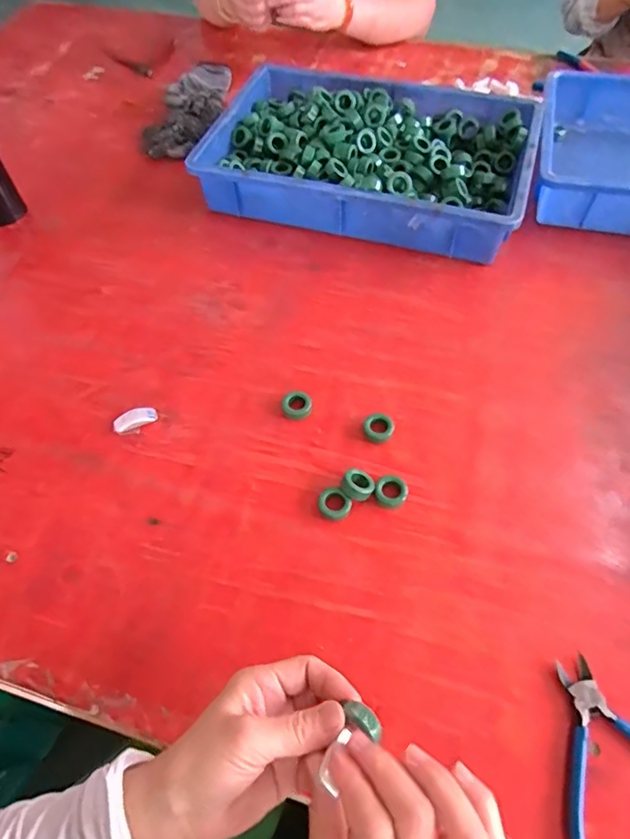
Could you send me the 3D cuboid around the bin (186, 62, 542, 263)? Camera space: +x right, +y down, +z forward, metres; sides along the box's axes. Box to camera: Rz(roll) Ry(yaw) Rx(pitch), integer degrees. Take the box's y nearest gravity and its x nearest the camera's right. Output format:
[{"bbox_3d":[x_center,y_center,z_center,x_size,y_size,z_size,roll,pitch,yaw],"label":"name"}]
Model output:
[{"bbox_3d":[0.079,-0.379,0.751,0.432,0.081,0.301,15,58,11],"label":"bin"}]

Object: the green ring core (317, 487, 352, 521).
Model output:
[{"bbox_3d":[0.018,0.081,0.494,0.027,0.010,0.030,-34,62,-19],"label":"green ring core"}]

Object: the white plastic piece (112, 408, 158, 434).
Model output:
[{"bbox_3d":[-0.193,-0.001,0.557,0.044,0.011,0.018,-22,59,-13],"label":"white plastic piece"}]

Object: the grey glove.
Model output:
[{"bbox_3d":[-0.210,-0.529,0.882,0.088,0.038,0.274,13,58,10],"label":"grey glove"}]

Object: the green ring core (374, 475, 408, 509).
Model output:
[{"bbox_3d":[0.073,0.069,0.498,0.029,0.009,0.031,-1,56,1],"label":"green ring core"}]

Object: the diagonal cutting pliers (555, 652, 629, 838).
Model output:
[{"bbox_3d":[0.220,0.250,0.379,0.114,0.006,0.139,-11,57,-6],"label":"diagonal cutting pliers"}]

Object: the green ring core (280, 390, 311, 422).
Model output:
[{"bbox_3d":[-0.020,-0.016,0.559,0.031,0.013,0.033,-1,56,1],"label":"green ring core"}]

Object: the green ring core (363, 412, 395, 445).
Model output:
[{"bbox_3d":[0.066,0.008,0.540,0.030,0.012,0.030,29,62,19],"label":"green ring core"}]

